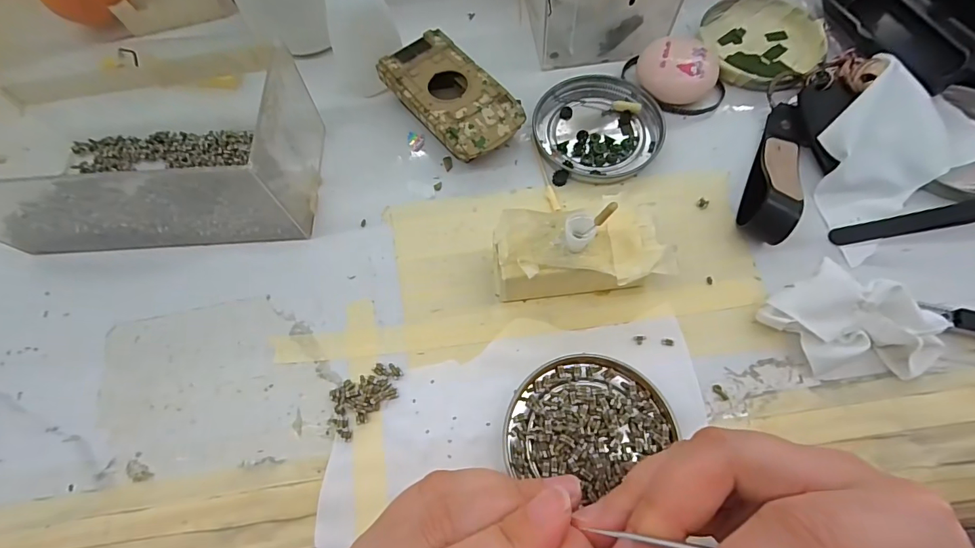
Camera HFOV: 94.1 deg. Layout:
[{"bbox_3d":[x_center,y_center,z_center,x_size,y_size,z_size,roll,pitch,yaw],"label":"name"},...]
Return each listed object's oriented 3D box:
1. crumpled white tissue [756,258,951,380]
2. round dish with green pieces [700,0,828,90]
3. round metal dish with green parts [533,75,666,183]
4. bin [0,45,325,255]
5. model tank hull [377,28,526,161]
[{"bbox_3d":[0.176,0.026,0.219,0.075,0.025,0.046,27,71,14],"label":"crumpled white tissue"},{"bbox_3d":[0.186,-0.158,0.307,0.072,0.013,0.081,-4,67,2],"label":"round dish with green pieces"},{"bbox_3d":[0.069,-0.093,0.286,0.075,0.009,0.076,-1,67,3],"label":"round metal dish with green parts"},{"bbox_3d":[-0.194,-0.066,0.254,0.176,0.069,0.092,1,67,4],"label":"bin"},{"bbox_3d":[-0.023,-0.109,0.289,0.053,0.024,0.095,-38,70,-12],"label":"model tank hull"}]

